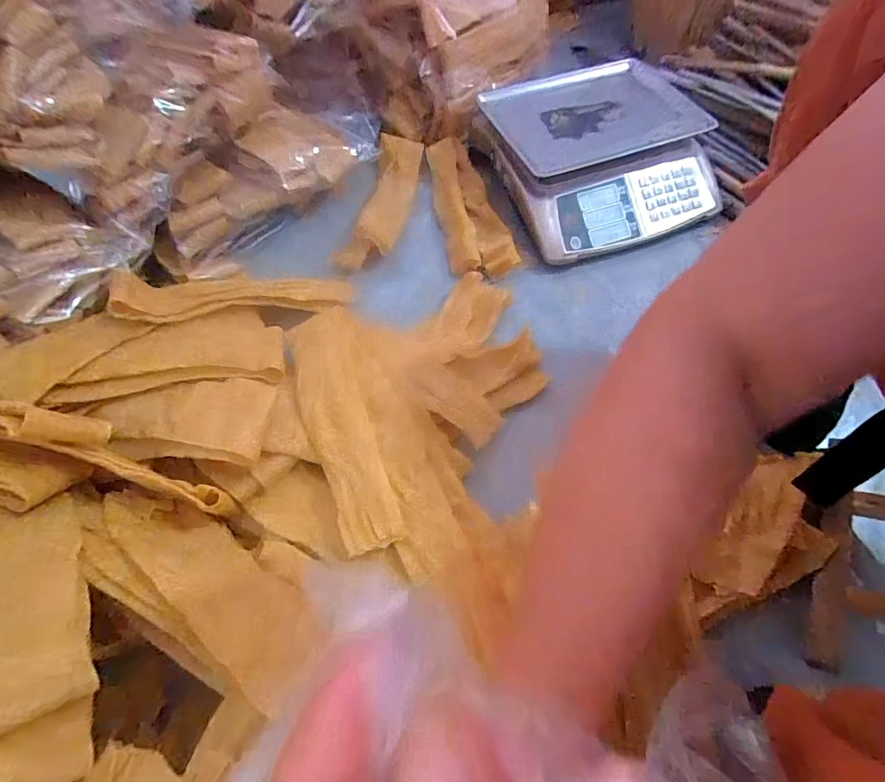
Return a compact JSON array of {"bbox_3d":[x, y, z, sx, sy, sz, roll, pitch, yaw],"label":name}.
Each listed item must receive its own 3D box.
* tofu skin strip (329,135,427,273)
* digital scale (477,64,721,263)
[{"bbox_3d":[-0.097,-0.330,0.749,0.081,0.040,0.319,10,61,6],"label":"tofu skin strip"},{"bbox_3d":[0.271,-0.411,0.764,0.357,0.091,0.346,-17,62,-9],"label":"digital scale"}]

